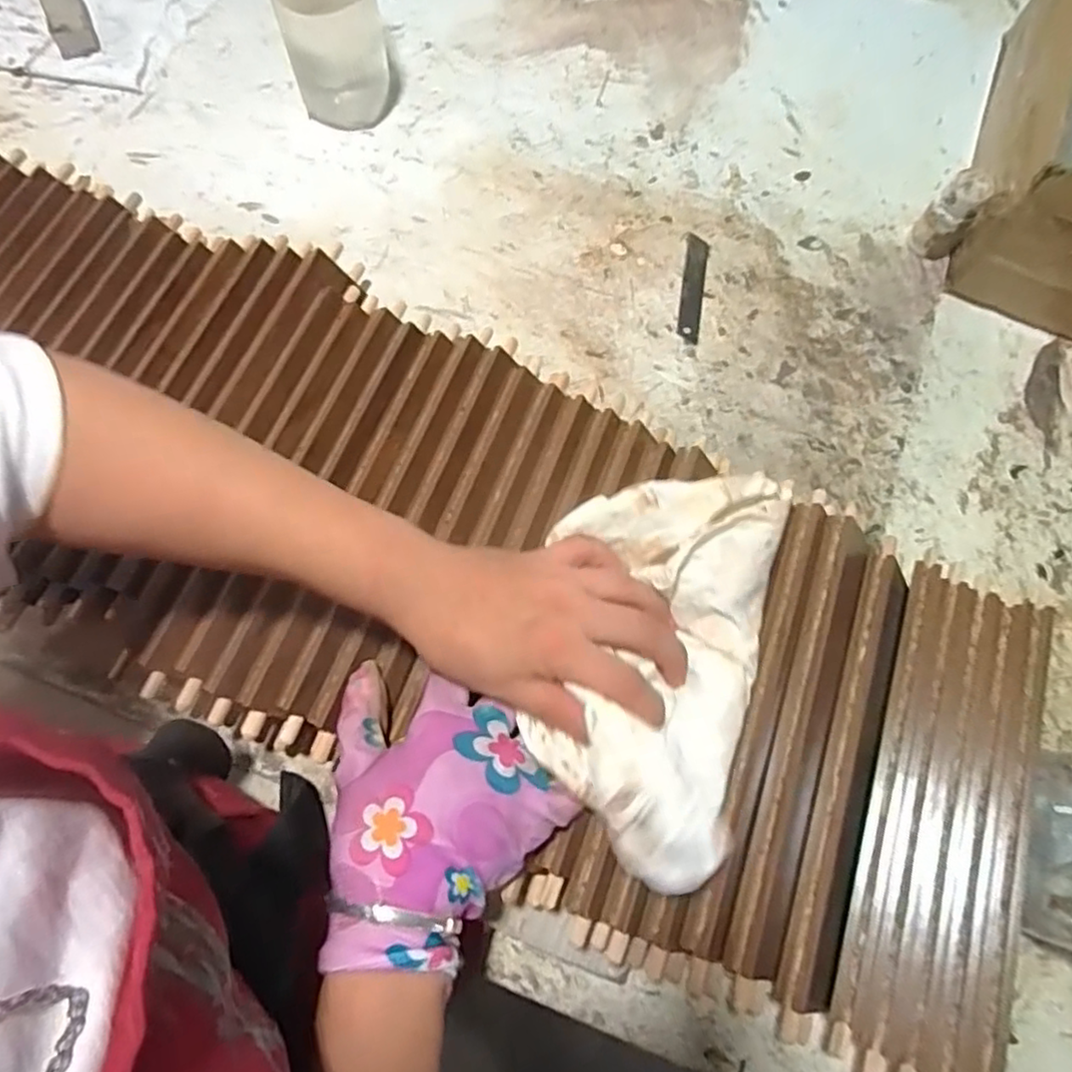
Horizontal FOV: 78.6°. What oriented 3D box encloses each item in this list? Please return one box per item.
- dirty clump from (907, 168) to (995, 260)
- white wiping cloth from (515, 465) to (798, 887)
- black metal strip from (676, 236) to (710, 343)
[{"bbox_3d":[0.315,-0.242,0.498,0.034,0.064,0.026,41,75,11],"label":"dirty clump"},{"bbox_3d":[0.060,0.058,0.336,0.111,0.049,0.205,13,68,2],"label":"white wiping cloth"},{"bbox_3d":[0.121,-0.192,0.507,0.017,0.004,0.096,11,72,2],"label":"black metal strip"}]

